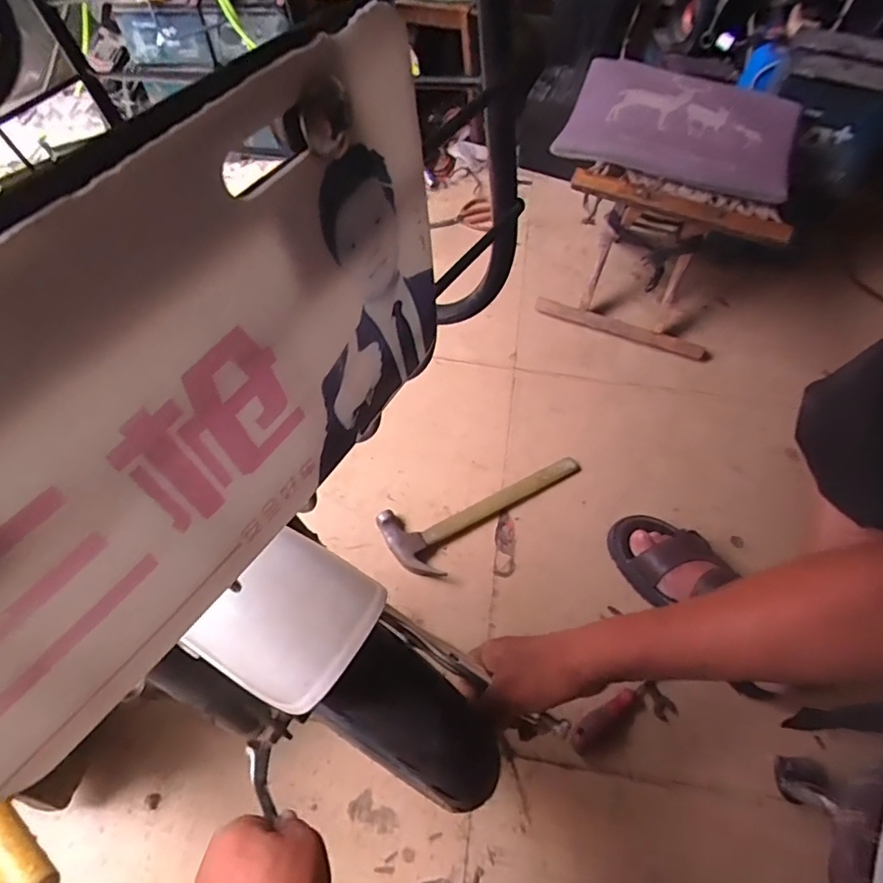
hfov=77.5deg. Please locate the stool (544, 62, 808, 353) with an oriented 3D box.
[{"bbox_3d":[0.362,-0.395,0.955,0.338,0.307,0.304,14,62,6],"label":"stool"}]

